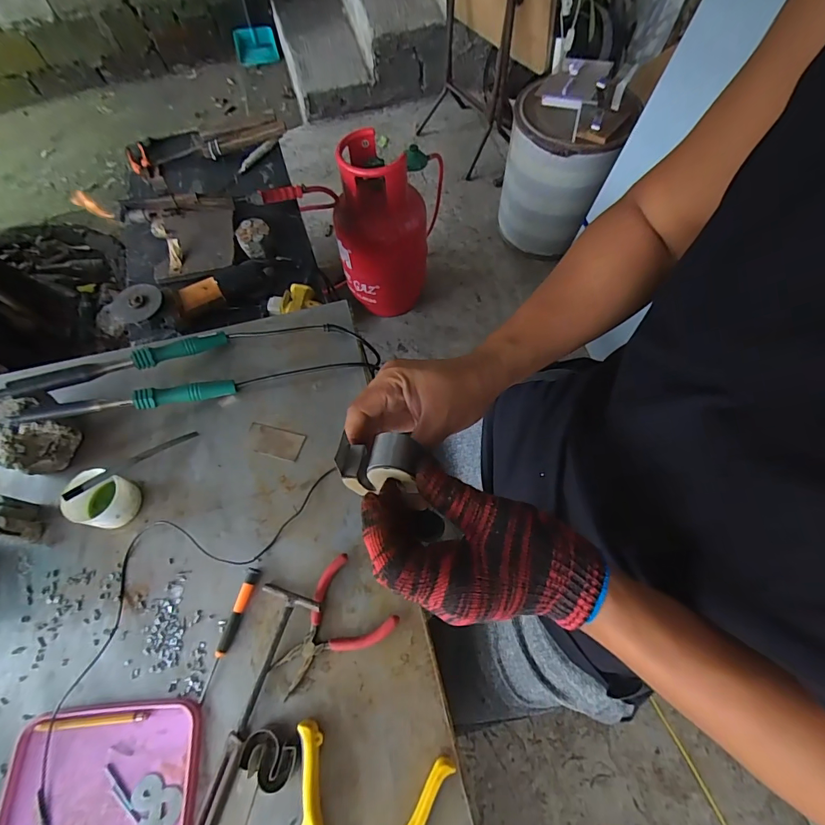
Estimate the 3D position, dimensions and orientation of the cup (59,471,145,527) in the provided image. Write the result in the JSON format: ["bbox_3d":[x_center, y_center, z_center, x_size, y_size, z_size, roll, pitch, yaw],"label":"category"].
[{"bbox_3d":[-0.384,0.109,0.525,0.061,0.065,0.062,-1,64,3],"label":"cup"}]

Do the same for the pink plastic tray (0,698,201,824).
[{"bbox_3d":[-0.318,0.400,0.419,0.190,0.010,0.182,-6,64,0],"label":"pink plastic tray"}]

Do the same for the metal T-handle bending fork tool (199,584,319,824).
[{"bbox_3d":[-0.179,0.304,0.450,0.070,0.021,0.223,19,67,12],"label":"metal T-handle bending fork tool"}]

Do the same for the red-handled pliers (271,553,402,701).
[{"bbox_3d":[-0.097,0.248,0.477,0.135,0.017,0.100,-42,69,-16],"label":"red-handled pliers"}]

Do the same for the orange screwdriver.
[{"bbox_3d":[-0.210,0.250,0.483,0.013,0.013,0.139,16,66,10],"label":"orange screwdriver"}]

